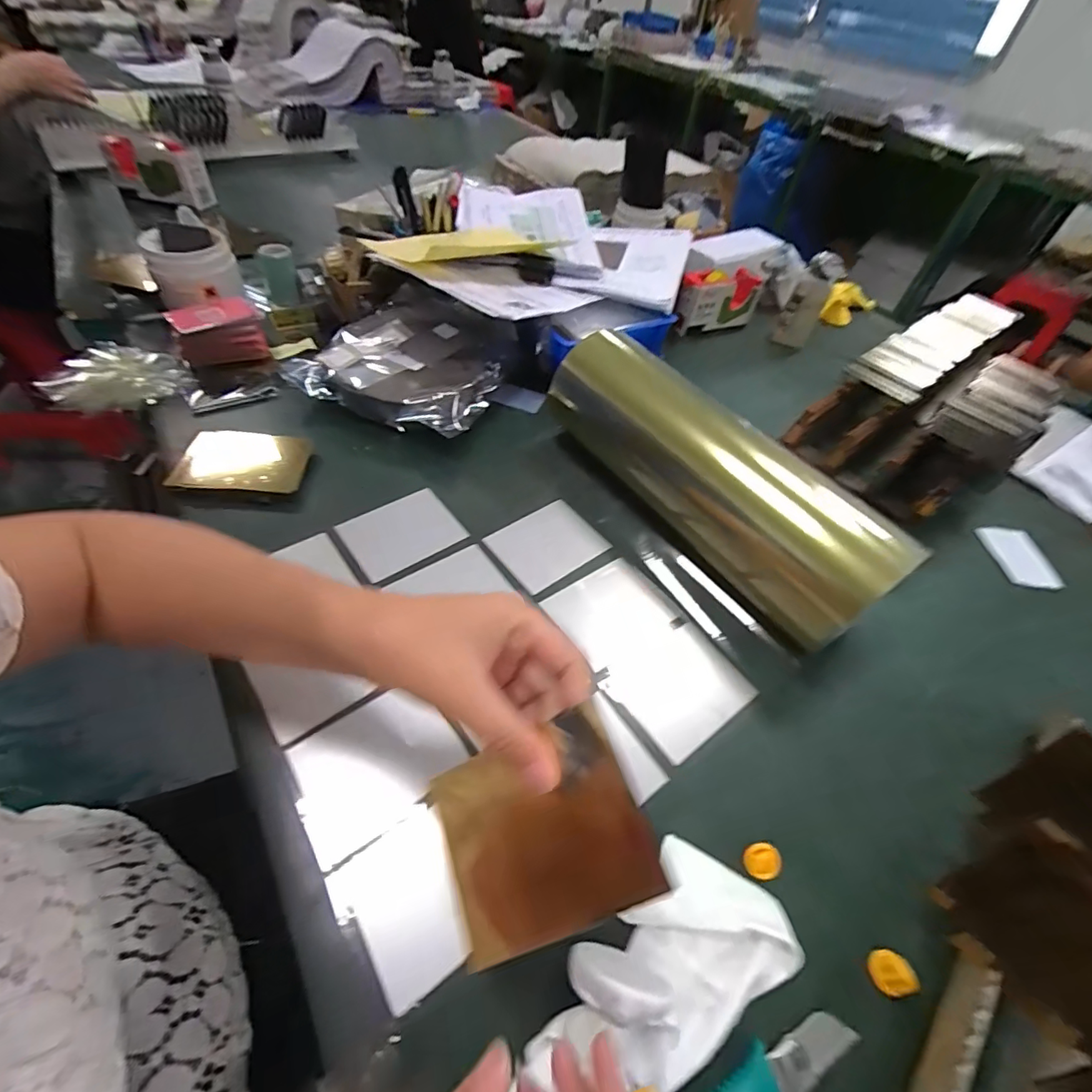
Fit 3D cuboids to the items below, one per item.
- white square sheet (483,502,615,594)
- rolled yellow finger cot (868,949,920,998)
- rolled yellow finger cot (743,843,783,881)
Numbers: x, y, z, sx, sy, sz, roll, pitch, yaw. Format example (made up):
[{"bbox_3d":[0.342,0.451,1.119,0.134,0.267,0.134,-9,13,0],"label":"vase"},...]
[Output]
[{"bbox_3d":[0.003,-0.002,0.483,0.101,0.006,0.078,-29,60,-27],"label":"white square sheet"},{"bbox_3d":[0.205,0.252,0.289,0.021,0.011,0.021,4,51,-5],"label":"rolled yellow finger cot"},{"bbox_3d":[0.141,0.206,0.319,0.022,0.010,0.019,-3,52,-10],"label":"rolled yellow finger cot"}]

